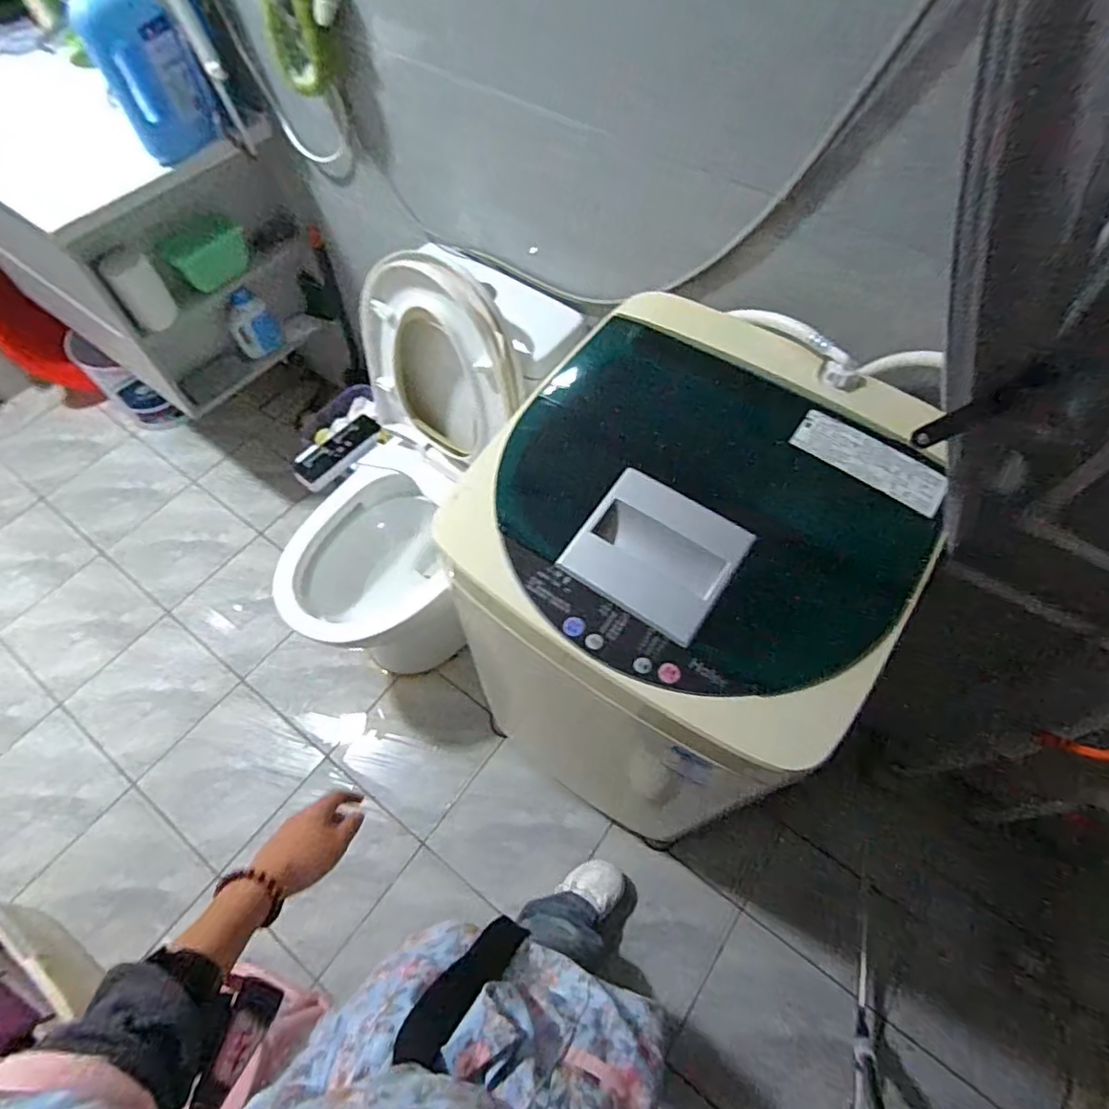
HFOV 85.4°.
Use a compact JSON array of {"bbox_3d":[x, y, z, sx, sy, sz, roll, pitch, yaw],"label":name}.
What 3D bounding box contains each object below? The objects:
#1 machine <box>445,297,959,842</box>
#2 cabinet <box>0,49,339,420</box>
[{"bbox_3d":[0.163,0.106,1.012,0.506,0.843,0.490,29,65,16],"label":"machine"},{"bbox_3d":[-0.971,-0.762,1.387,0.697,0.462,0.446,33,66,17],"label":"cabinet"}]

